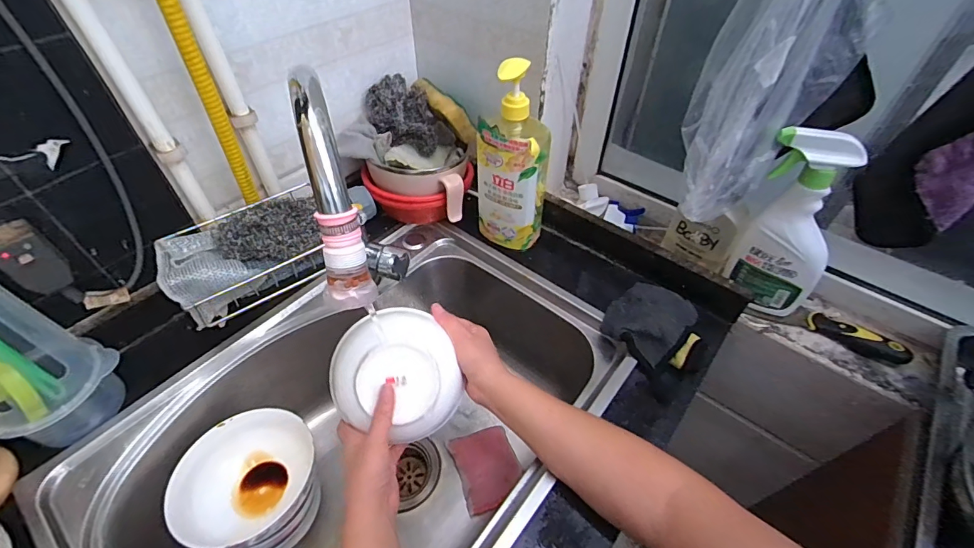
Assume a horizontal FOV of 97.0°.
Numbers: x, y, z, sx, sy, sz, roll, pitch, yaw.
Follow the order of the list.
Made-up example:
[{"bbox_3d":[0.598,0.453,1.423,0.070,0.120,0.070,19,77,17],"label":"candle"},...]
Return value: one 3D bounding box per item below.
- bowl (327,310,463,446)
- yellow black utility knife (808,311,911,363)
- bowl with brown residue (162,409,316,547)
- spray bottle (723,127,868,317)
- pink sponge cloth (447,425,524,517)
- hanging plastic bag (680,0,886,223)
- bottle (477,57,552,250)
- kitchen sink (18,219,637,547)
[{"bbox_3d":[-0.094,0.109,0.467,0.147,0.068,0.132,23,85,-8],"label":"bowl"},{"bbox_3d":[0.477,0.083,0.557,0.107,0.030,0.023,32,55,25],"label":"yellow black utility knife"},{"bbox_3d":[-0.286,0.249,0.513,0.138,0.064,0.154,-27,54,-22],"label":"bowl with brown residue"},{"bbox_3d":[0.373,-0.054,0.525,0.048,0.229,0.118,-33,56,-27],"label":"spray bottle"},{"bbox_3d":[0.000,0.279,0.625,0.086,0.008,0.104,-25,59,-4],"label":"pink sponge cloth"},{"bbox_3d":[0.292,-0.225,0.446,0.134,0.324,0.118,-21,52,-18],"label":"hanging plastic bag"},{"bbox_3d":[0.034,-0.146,0.590,0.098,0.258,0.052,7,48,6],"label":"bottle"},{"bbox_3d":[-0.142,0.223,0.584,0.425,0.233,0.572,32,55,25],"label":"kitchen sink"}]

